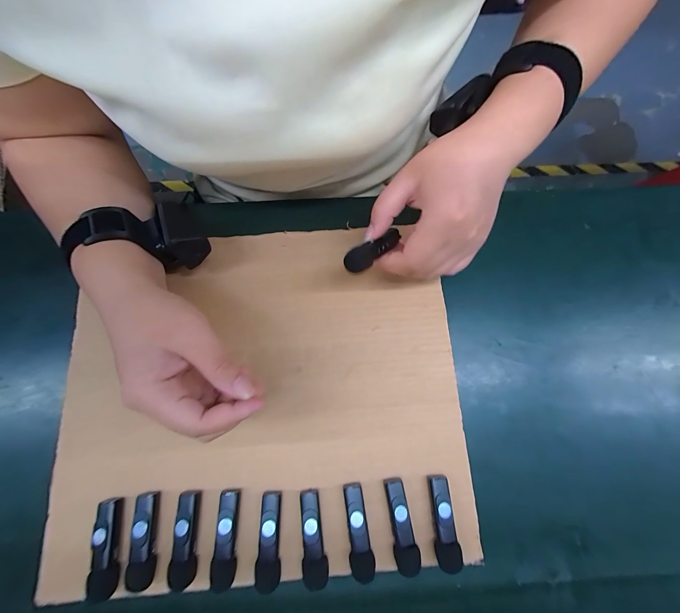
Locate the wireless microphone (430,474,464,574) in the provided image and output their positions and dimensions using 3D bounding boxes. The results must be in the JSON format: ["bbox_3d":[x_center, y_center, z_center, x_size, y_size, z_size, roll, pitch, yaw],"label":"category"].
[{"bbox_3d":[0.082,0.172,0.234,0.017,0.014,0.064,-5,76,-3],"label":"wireless microphone"}]

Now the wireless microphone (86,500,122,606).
[{"bbox_3d":[-0.180,0.185,0.225,0.017,0.017,0.063,-9,76,-4],"label":"wireless microphone"}]

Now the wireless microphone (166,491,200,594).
[{"bbox_3d":[-0.119,0.181,0.228,0.020,0.016,0.060,2,76,-1],"label":"wireless microphone"}]

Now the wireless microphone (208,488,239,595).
[{"bbox_3d":[-0.089,0.180,0.228,0.019,0.014,0.062,0,76,-1],"label":"wireless microphone"}]

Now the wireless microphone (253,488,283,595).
[{"bbox_3d":[-0.054,0.181,0.228,0.019,0.012,0.063,3,76,-1],"label":"wireless microphone"}]

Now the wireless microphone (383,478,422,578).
[{"bbox_3d":[0.049,0.174,0.233,0.018,0.015,0.064,-6,76,-3],"label":"wireless microphone"}]

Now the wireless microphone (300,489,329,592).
[{"bbox_3d":[-0.021,0.180,0.228,0.019,0.013,0.061,-5,76,-3],"label":"wireless microphone"}]

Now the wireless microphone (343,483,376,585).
[{"bbox_3d":[0.014,0.178,0.231,0.018,0.013,0.063,-7,76,-3],"label":"wireless microphone"}]

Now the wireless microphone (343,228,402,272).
[{"bbox_3d":[0.029,-0.047,0.241,0.060,0.018,0.018,-35,78,-36],"label":"wireless microphone"}]

